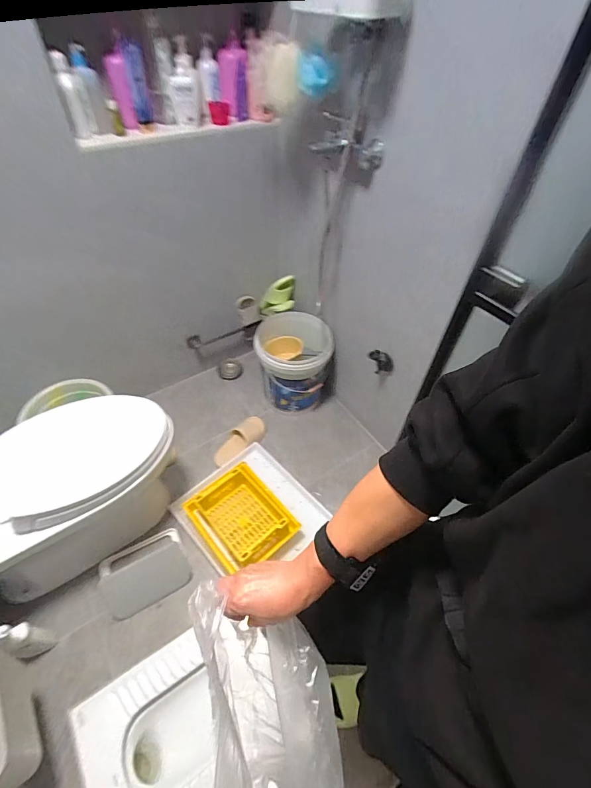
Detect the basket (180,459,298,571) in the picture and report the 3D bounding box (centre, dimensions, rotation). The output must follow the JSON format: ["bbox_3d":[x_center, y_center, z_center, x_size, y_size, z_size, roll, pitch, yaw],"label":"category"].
[{"bbox_3d":[-0.183,0.412,1.258,0.264,0.115,0.311,-33,59,-27],"label":"basket"}]

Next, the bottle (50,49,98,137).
[{"bbox_3d":[-0.576,-0.779,0.967,0.059,0.166,0.054,-17,52,-16],"label":"bottle"}]

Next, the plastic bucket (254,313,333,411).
[{"bbox_3d":[-0.006,-0.124,1.580,0.295,0.327,0.291,1,50,-2],"label":"plastic bucket"}]

